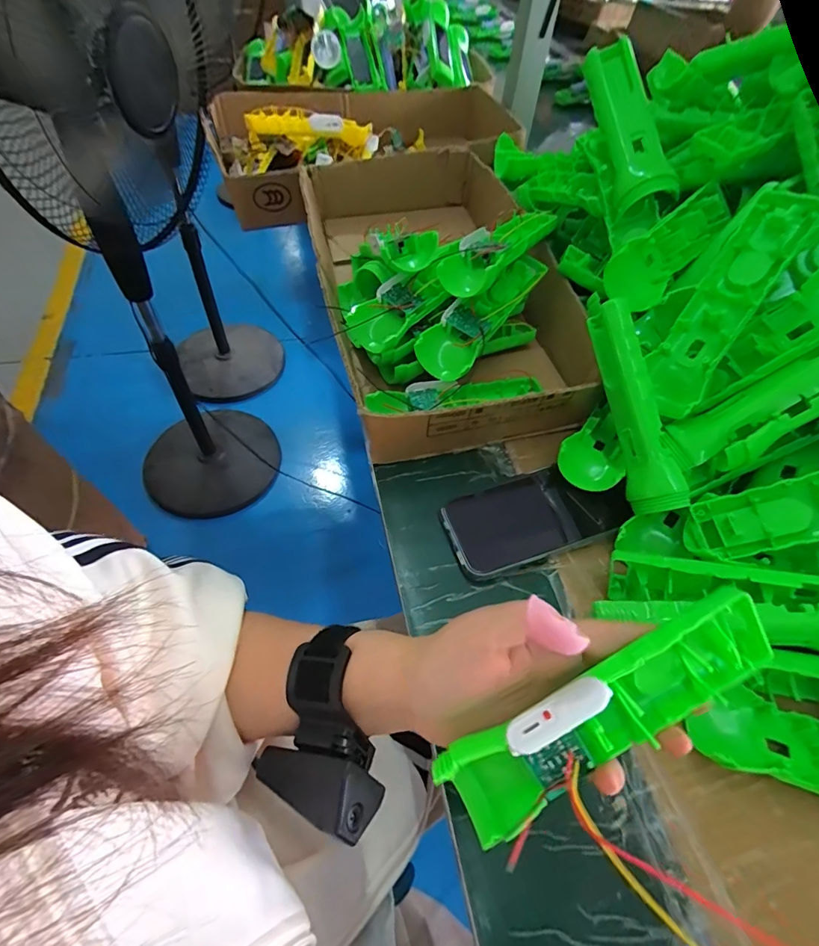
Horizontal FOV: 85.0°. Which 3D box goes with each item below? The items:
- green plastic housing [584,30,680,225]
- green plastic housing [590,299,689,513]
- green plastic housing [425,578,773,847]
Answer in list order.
[{"bbox_3d":[0.193,-0.309,0.398,0.042,0.030,0.154,-9,82,-11],"label":"green plastic housing"},{"bbox_3d":[0.168,-0.057,0.341,0.023,0.038,0.174,-8,78,-10],"label":"green plastic housing"},{"bbox_3d":[0.093,0.112,0.207,0.162,0.044,0.043,-30,61,-3],"label":"green plastic housing"}]

